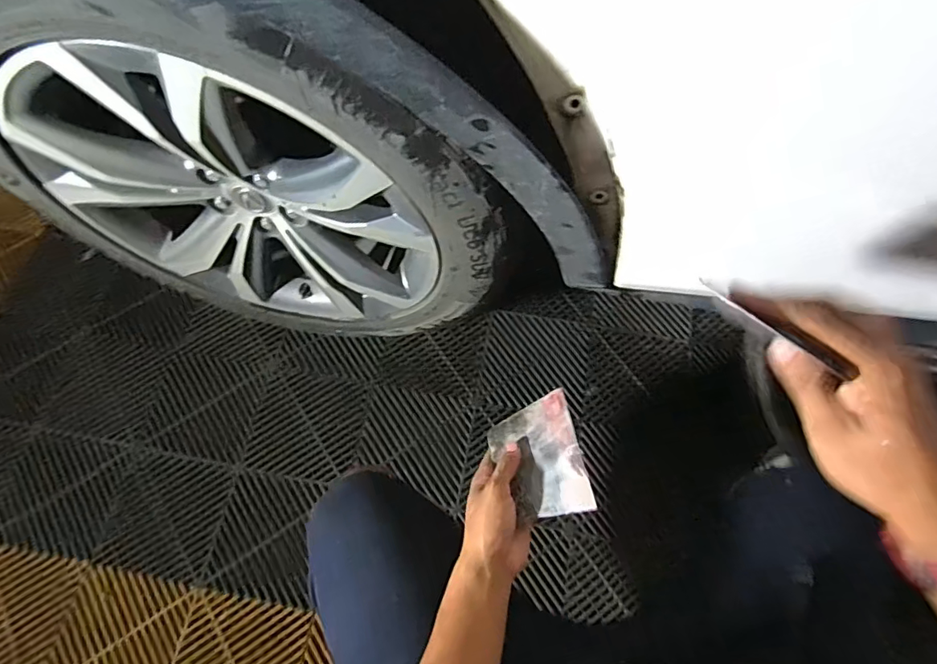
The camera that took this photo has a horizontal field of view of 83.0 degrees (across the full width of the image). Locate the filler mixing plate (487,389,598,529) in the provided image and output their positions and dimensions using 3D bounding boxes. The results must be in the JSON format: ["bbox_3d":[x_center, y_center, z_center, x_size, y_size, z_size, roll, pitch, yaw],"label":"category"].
[{"bbox_3d":[0.074,0.137,0.579,0.099,0.009,0.139,-25,45,16],"label":"filler mixing plate"}]

